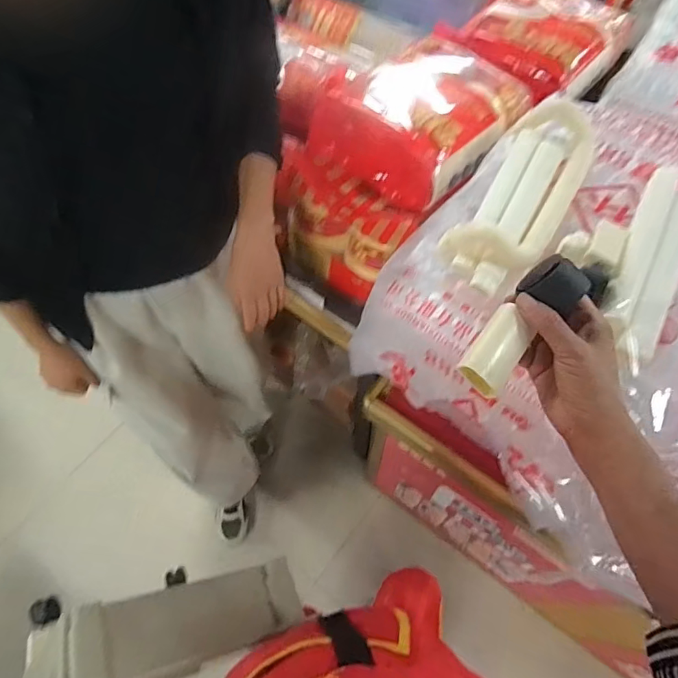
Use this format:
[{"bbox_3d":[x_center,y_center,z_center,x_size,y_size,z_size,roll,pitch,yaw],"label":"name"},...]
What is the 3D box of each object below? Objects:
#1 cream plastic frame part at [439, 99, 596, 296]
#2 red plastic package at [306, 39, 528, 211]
[{"bbox_3d":[0.242,-0.186,0.637,0.123,0.042,0.317,28,69,14],"label":"cream plastic frame part"},{"bbox_3d":[0.126,-0.357,0.772,0.265,0.117,0.264,32,70,15],"label":"red plastic package"}]

